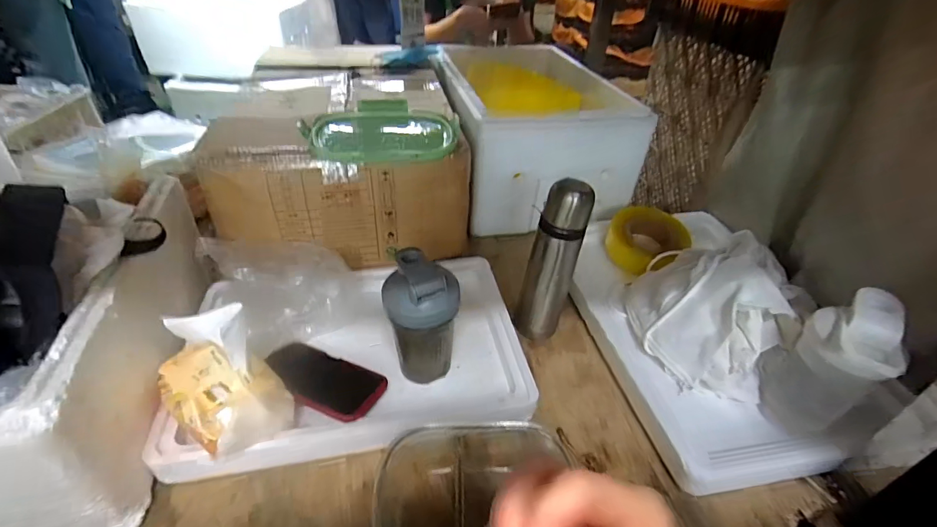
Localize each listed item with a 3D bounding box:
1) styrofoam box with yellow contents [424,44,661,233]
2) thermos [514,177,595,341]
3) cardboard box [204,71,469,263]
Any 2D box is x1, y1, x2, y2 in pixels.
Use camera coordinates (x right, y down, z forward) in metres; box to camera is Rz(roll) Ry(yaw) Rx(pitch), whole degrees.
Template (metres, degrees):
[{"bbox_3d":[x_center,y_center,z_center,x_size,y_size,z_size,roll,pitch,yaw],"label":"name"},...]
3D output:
[{"bbox_3d":[0.131,-0.325,1.006,0.372,0.248,0.504,-5,38,-11],"label":"styrofoam box with yellow contents"},{"bbox_3d":[0.115,0.003,0.614,0.065,0.243,0.069,31,45,31],"label":"thermos"},{"bbox_3d":[-0.213,-0.200,0.799,0.381,0.204,0.446,-4,38,-9],"label":"cardboard box"}]

